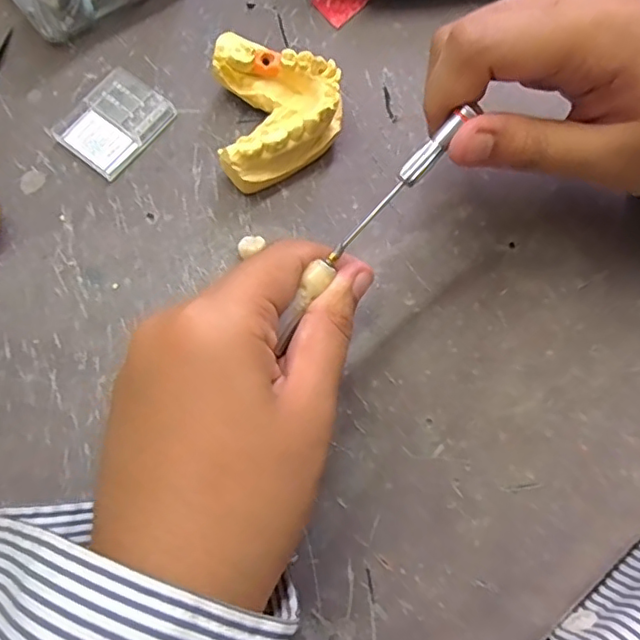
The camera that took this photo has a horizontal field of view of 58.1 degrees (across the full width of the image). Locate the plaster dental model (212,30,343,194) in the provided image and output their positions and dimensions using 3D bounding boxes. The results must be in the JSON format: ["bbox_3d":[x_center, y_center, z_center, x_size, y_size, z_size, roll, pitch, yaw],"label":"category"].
[{"bbox_3d":[-0.017,-0.089,0.247,0.051,0.028,0.063,-6,76,-2],"label":"plaster dental model"}]

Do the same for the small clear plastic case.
[{"bbox_3d":[-0.092,-0.089,0.256,0.037,0.008,0.044,37,78,8],"label":"small clear plastic case"}]

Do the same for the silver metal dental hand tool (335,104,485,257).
[{"bbox_3d":[0.027,-0.044,0.184,0.006,0.004,0.060,46,102,10],"label":"silver metal dental hand tool"}]

